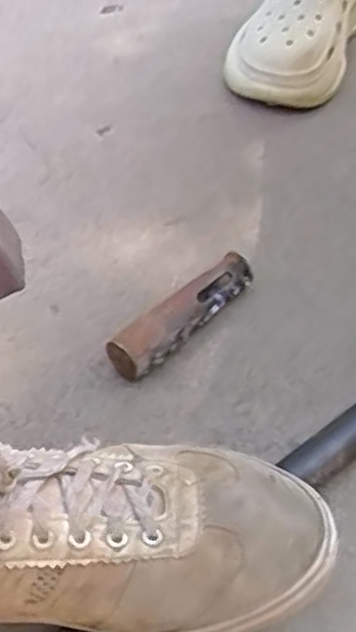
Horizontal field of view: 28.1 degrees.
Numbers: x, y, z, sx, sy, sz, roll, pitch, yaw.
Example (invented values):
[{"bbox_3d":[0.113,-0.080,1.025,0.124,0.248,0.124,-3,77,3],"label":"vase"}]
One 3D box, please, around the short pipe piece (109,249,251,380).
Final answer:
[{"bbox_3d":[0.004,-0.002,0.497,0.030,0.031,0.119,32,58,30],"label":"short pipe piece"}]

